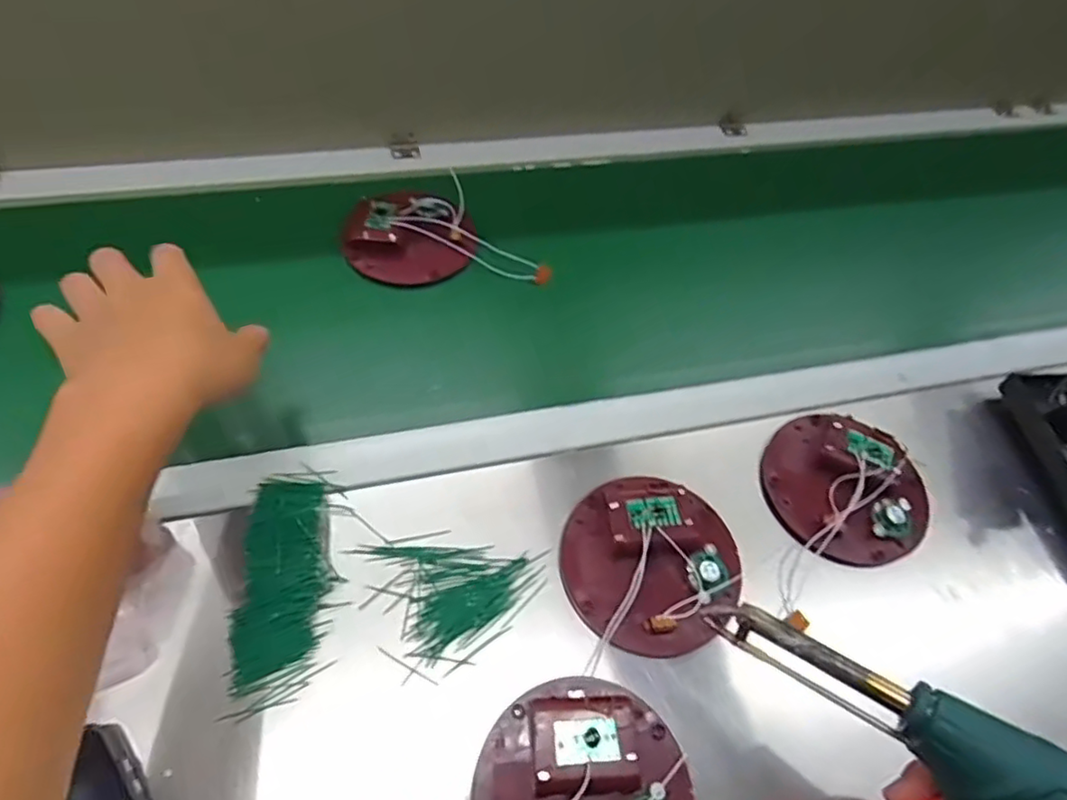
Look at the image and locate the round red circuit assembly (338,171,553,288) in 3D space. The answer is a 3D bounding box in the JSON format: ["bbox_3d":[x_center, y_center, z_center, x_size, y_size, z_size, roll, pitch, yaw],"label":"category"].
[{"bbox_3d":[-0.083,-0.158,0.579,0.178,0.026,0.113,-2,57,-9],"label":"round red circuit assembly"}]

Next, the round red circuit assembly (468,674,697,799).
[{"bbox_3d":[0.029,0.218,0.339,0.119,0.023,0.118,4,56,-5],"label":"round red circuit assembly"}]

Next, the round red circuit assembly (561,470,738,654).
[{"bbox_3d":[0.082,0.107,0.418,0.118,0.022,0.115,2,56,-4],"label":"round red circuit assembly"}]

